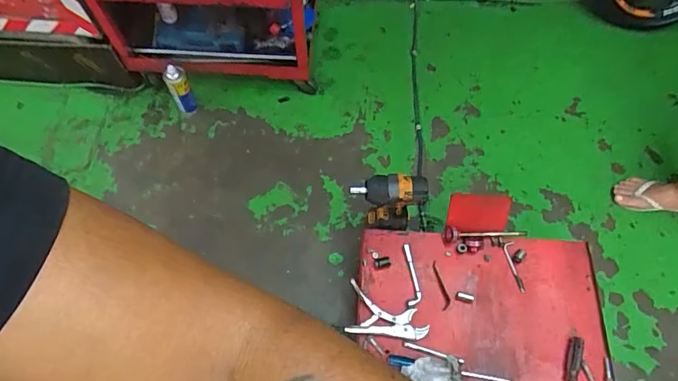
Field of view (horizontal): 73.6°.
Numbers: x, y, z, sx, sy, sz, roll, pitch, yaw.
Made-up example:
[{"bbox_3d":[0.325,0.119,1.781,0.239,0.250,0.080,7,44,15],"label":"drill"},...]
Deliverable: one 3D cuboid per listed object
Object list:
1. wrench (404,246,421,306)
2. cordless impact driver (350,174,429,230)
[{"bbox_3d":[0.184,0.215,1.163,0.032,0.012,0.152,-7,77,-1],"label":"wrench"},{"bbox_3d":[0.130,0.037,1.228,0.191,0.217,0.077,9,64,4],"label":"cordless impact driver"}]

